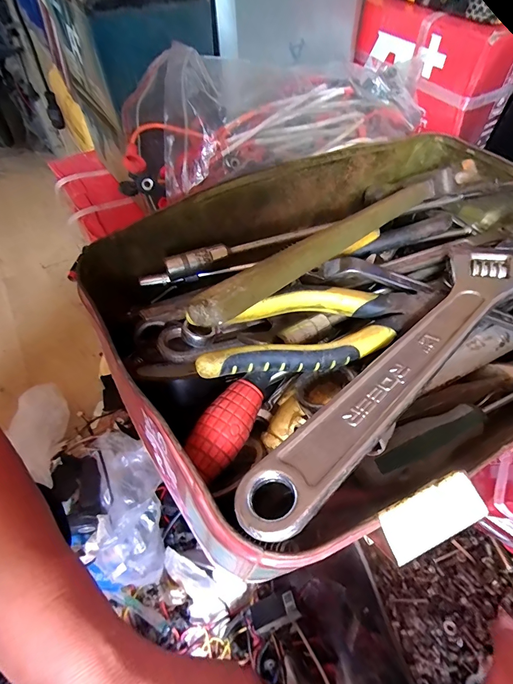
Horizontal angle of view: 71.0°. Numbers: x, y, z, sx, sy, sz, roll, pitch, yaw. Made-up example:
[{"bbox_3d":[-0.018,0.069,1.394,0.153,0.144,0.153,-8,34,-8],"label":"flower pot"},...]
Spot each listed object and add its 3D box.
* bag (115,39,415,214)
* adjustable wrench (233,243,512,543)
[{"bbox_3d":[0.022,-0.221,0.337,0.304,0.090,0.108,-23,58,-19],"label":"bag"},{"bbox_3d":[0.099,0.003,0.200,0.272,0.015,0.058,-36,63,-26],"label":"adjustable wrench"}]

